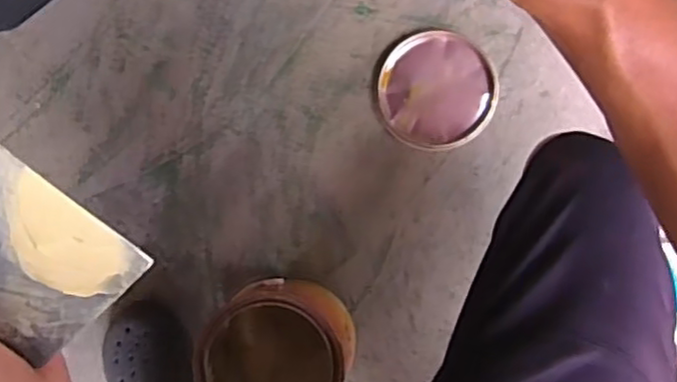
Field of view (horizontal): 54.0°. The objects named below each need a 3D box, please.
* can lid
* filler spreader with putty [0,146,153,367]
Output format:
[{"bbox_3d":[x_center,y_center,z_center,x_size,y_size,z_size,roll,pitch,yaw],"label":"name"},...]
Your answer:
[{"bbox_3d":[0.125,-0.126,0.837,0.143,0.012,0.144,3,87,6],"label":"can lid"},{"bbox_3d":[-0.165,0.031,0.333,0.116,0.007,0.078,41,80,-26],"label":"filler spreader with putty"}]

